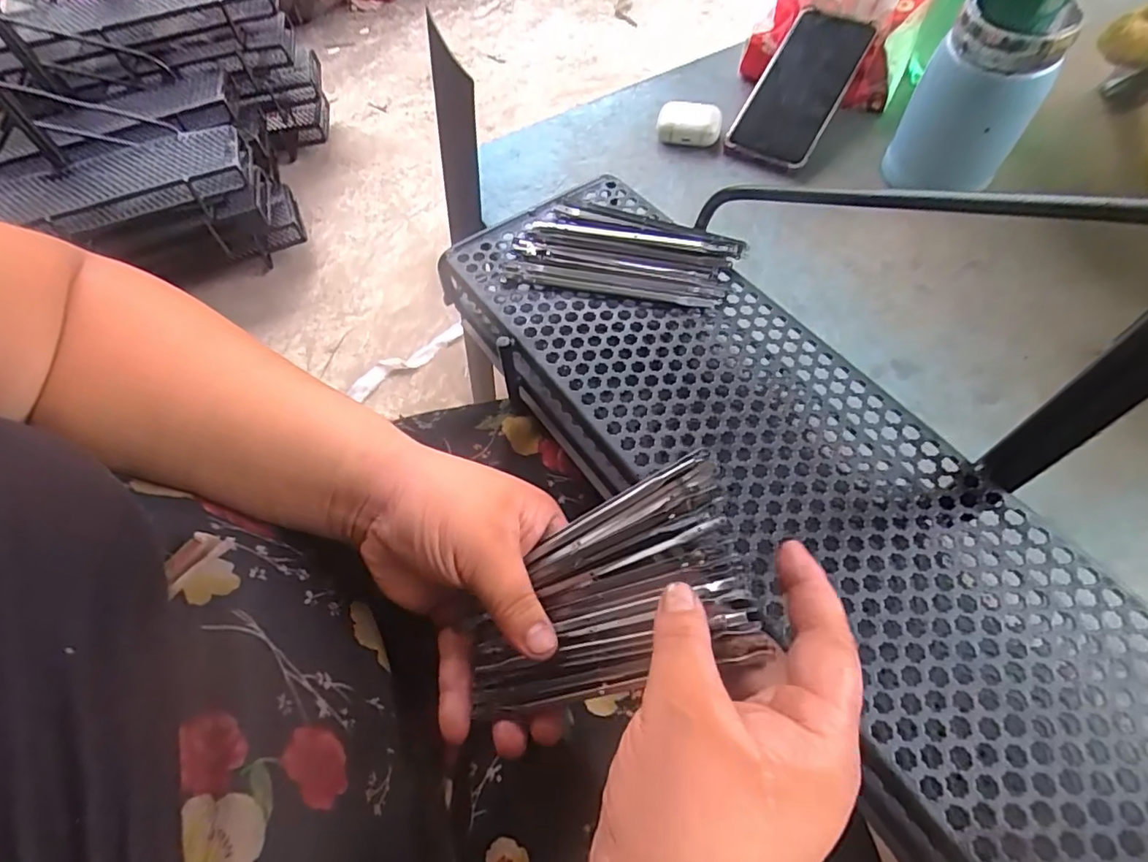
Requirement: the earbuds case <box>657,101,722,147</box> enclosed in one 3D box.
[{"bbox_3d":[0.113,-0.303,0.571,0.061,0.022,0.043,9,62,10],"label":"earbuds case"}]

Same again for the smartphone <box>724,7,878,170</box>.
[{"bbox_3d":[0.221,-0.334,0.561,0.080,0.016,0.196,26,79,16],"label":"smartphone"}]

